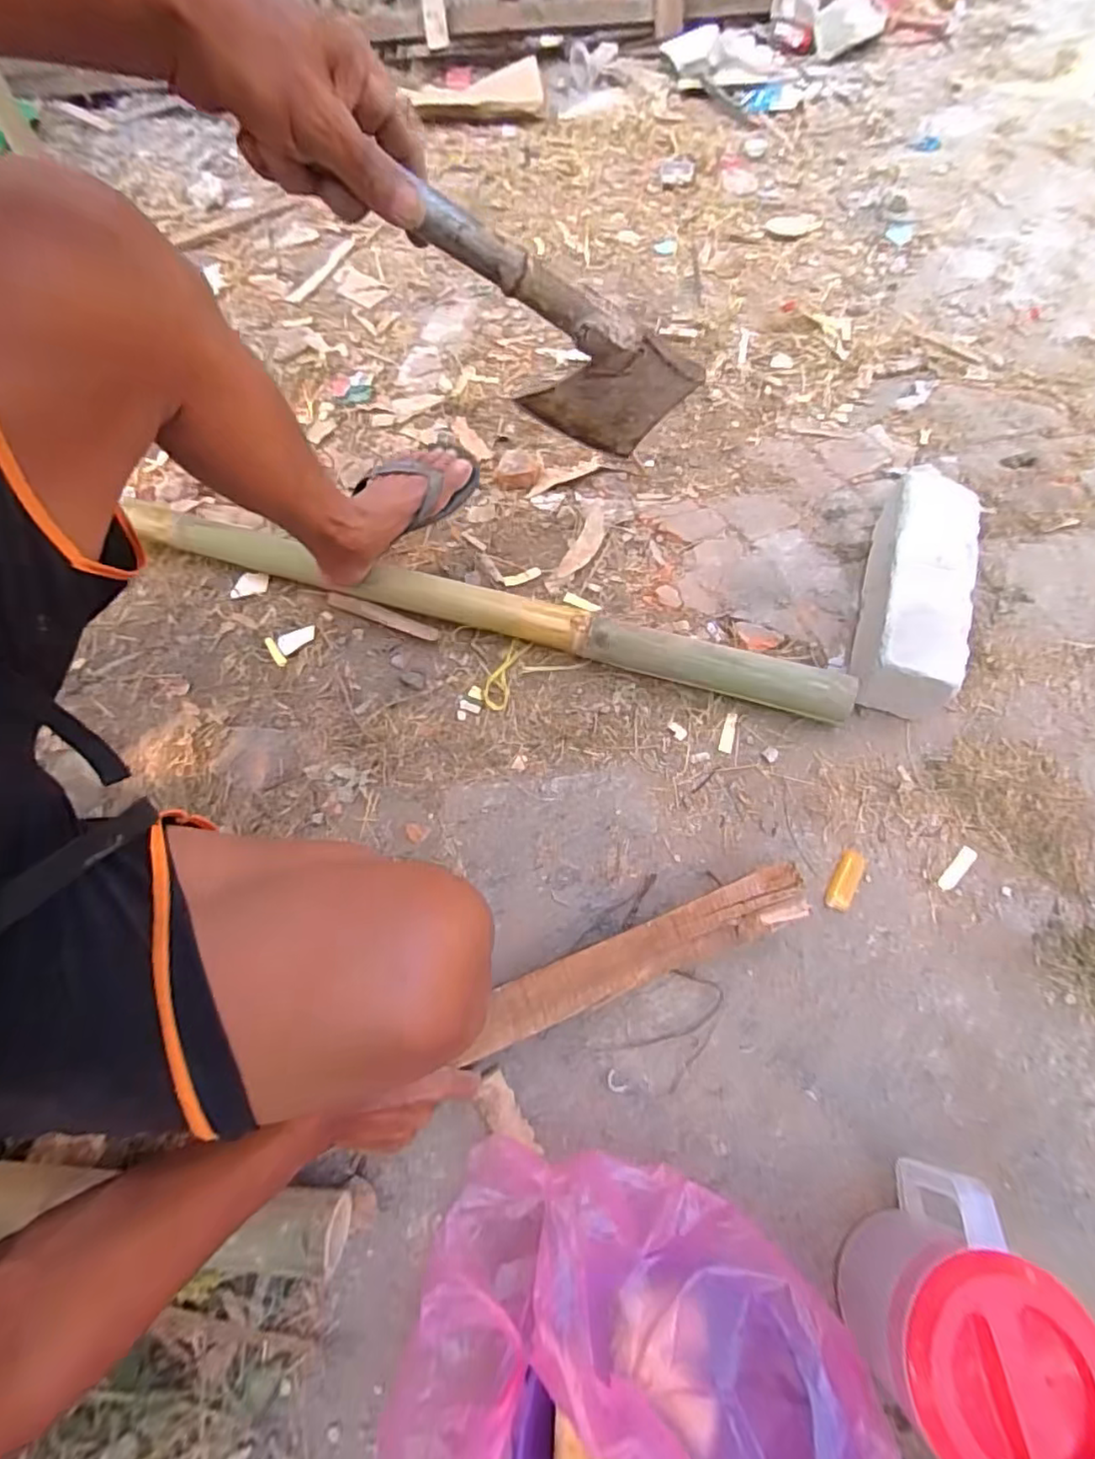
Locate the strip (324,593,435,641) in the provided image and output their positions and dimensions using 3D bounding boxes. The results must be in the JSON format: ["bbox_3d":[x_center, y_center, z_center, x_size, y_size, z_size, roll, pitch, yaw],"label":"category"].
[{"bbox_3d":[-0.239,-0.163,0.887,0.181,0.005,0.021,22,85,13],"label":"strip"}]

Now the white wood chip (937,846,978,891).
[{"bbox_3d":[0.463,0.157,0.698,0.018,0.004,0.063,41,71,20],"label":"white wood chip"}]

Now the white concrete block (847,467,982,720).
[{"bbox_3d":[0.473,-0.185,0.797,0.108,0.113,0.338,19,65,11],"label":"white concrete block"}]

